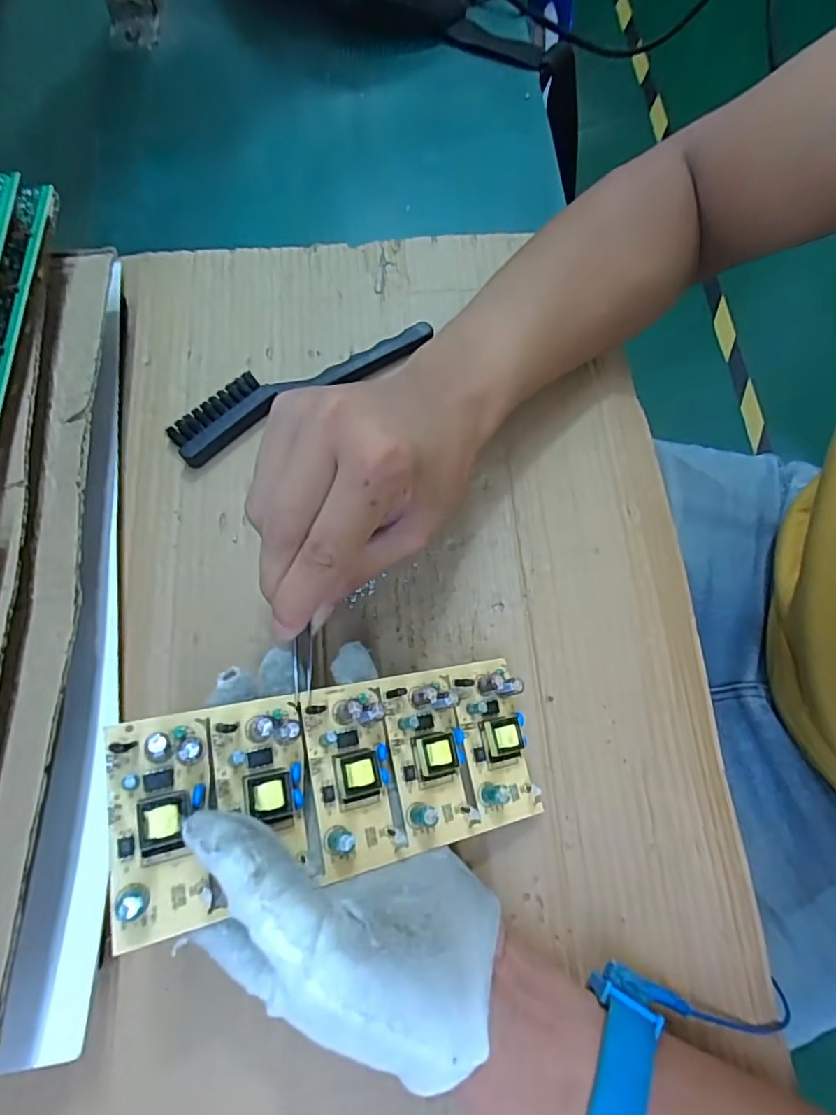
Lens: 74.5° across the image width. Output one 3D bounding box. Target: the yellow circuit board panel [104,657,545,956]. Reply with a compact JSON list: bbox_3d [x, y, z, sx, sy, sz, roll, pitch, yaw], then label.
[{"bbox_3d":[-0.027,0.088,0.224,0.172,0.017,0.072,-2,71,-26],"label":"yellow circuit board panel"}]

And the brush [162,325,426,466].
[{"bbox_3d":[-0.071,-0.109,0.332,0.165,0.015,0.034,-33,76,-9],"label":"brush"}]

